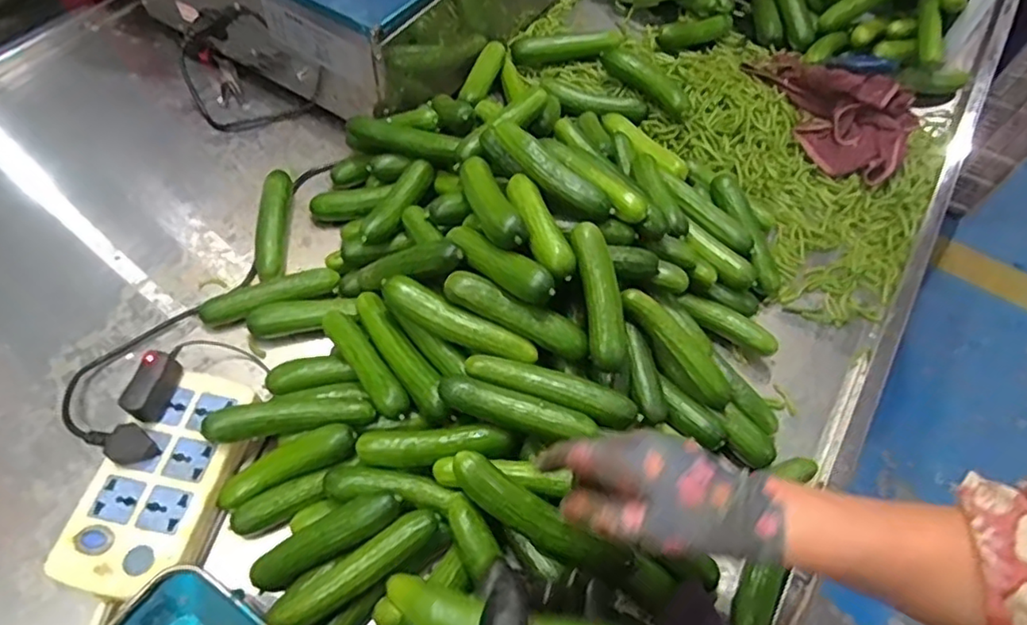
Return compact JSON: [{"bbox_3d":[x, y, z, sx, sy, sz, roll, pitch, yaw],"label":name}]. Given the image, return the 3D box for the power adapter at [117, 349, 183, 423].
[{"bbox_3d":[-0.307,0.063,0.518,0.024,0.032,0.055,15,58,5],"label":"power adapter"}]

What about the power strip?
[{"bbox_3d":[-0.287,0.139,0.506,0.097,0.031,0.182,13,58,4],"label":"power strip"}]

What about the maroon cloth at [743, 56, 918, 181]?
[{"bbox_3d":[0.411,-0.273,0.777,0.169,0.074,0.225,-38,68,-24],"label":"maroon cloth"}]

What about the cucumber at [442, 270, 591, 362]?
[{"bbox_3d":[0.004,0.001,0.522,0.129,0.032,0.025,22,59,10],"label":"cucumber"}]

